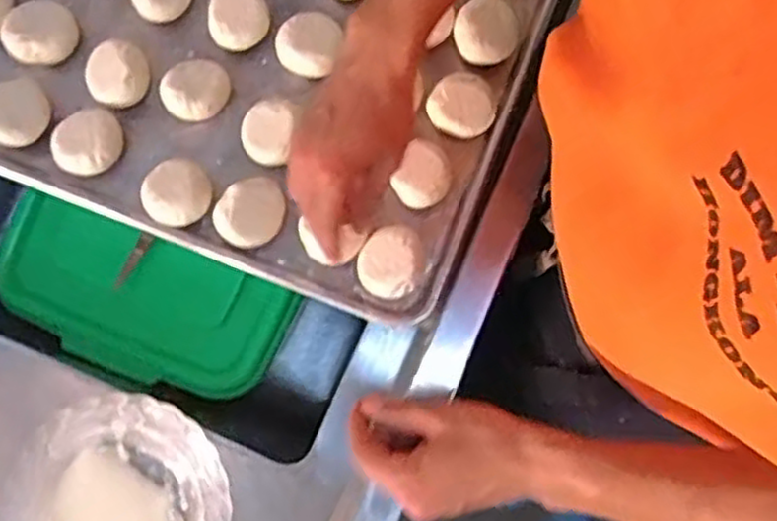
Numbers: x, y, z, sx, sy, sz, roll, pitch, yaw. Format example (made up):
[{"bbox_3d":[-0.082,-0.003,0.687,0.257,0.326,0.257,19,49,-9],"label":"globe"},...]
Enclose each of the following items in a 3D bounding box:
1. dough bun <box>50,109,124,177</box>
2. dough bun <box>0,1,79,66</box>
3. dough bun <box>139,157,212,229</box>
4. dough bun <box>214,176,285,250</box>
[{"bbox_3d":[-0.256,-0.099,0.638,0.059,0.032,0.057,0,79,-1],"label":"dough bun"},{"bbox_3d":[-0.302,-0.198,0.650,0.050,0.025,0.059,44,82,7],"label":"dough bun"},{"bbox_3d":[-0.176,-0.056,0.629,0.054,0.031,0.055,0,79,-1],"label":"dough bun"},{"bbox_3d":[-0.114,-0.040,0.624,0.050,0.023,0.061,42,82,7],"label":"dough bun"}]

